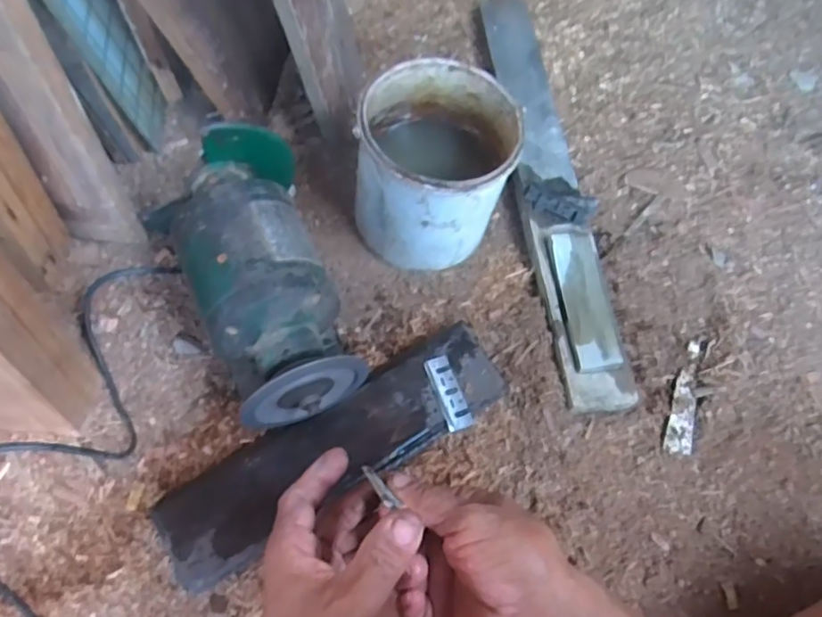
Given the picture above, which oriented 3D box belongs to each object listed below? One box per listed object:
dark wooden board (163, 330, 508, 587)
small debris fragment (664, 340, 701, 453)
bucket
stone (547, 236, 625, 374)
[{"bbox_3d":[-0.075,0.146,0.658,0.380,0.047,0.102,-31,69,-15],"label":"dark wooden board"},{"bbox_3d":[0.325,0.103,0.729,0.027,0.013,0.149,21,66,8],"label":"small debris fragment"},{"bbox_3d":[0.028,-0.162,0.738,0.168,0.176,0.178,1,64,-2],"label":"bucket"},{"bbox_3d":[0.208,-0.012,0.740,0.057,0.021,0.176,-6,65,-5],"label":"stone"}]

